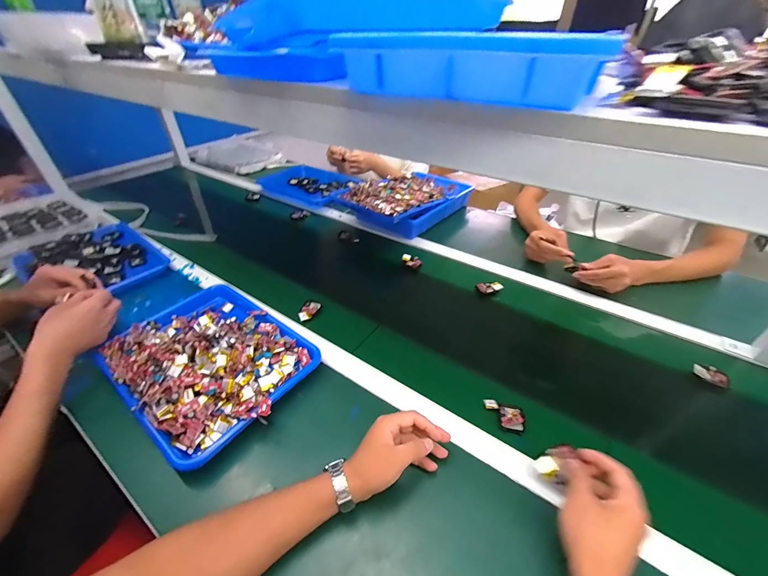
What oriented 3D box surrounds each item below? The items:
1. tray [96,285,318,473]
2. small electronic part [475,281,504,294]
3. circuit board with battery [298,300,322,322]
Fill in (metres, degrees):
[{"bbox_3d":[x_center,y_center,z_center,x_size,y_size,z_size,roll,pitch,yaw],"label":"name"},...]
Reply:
[{"bbox_3d":[-0.299,0.110,0.559,0.339,0.060,0.261,25,45,30],"label":"tray"},{"bbox_3d":[0.239,-0.002,0.738,0.056,0.023,0.024,-1,38,1],"label":"small electronic part"},{"bbox_3d":[-0.155,0.046,0.678,0.033,0.015,0.061,5,38,8],"label":"circuit board with battery"}]

